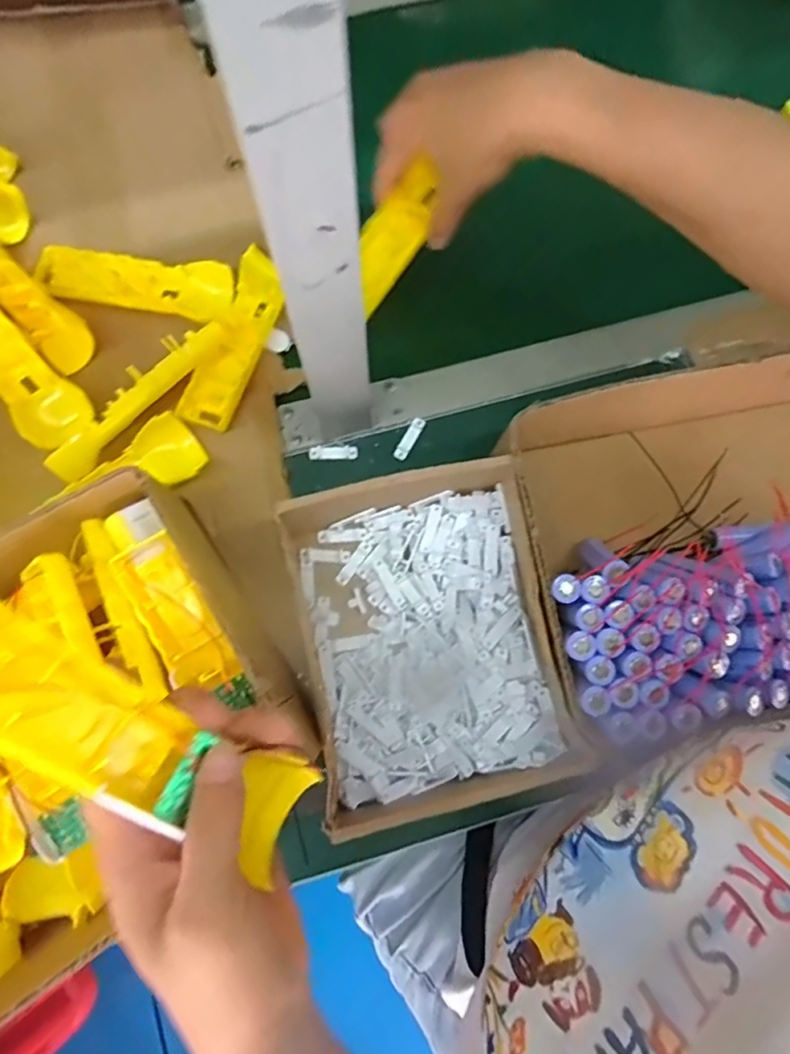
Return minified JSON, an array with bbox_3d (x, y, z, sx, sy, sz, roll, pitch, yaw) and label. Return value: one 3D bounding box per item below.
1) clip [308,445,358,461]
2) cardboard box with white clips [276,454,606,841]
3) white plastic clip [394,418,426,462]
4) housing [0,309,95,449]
[{"bbox_3d":[-0.050,-0.060,0.450,0.039,0.004,0.011,-1,77,-1],"label":"clip"},{"bbox_3d":[0.021,0.067,0.383,0.162,0.058,0.220,-13,78,-3],"label":"cardboard box with white clips"},{"bbox_3d":[0.012,-0.072,0.456,0.011,0.004,0.038,30,79,6],"label":"white plastic clip"},{"bbox_3d":[-0.306,-0.135,0.434,0.050,0.032,0.166,-42,81,-9],"label":"housing"}]

